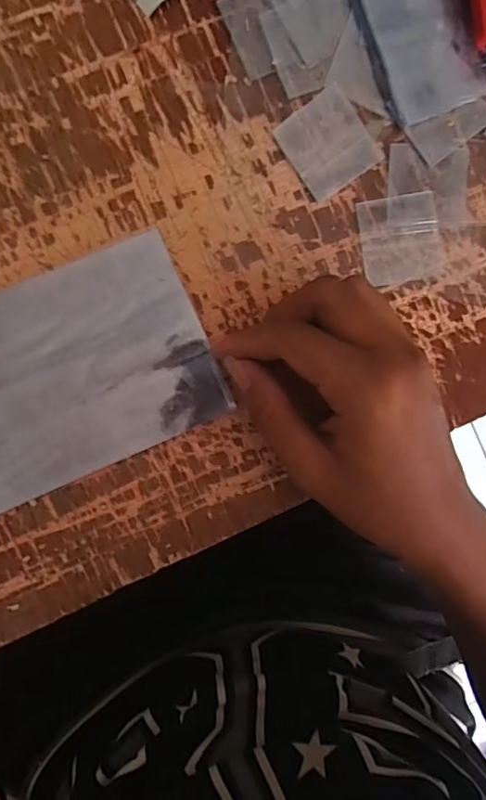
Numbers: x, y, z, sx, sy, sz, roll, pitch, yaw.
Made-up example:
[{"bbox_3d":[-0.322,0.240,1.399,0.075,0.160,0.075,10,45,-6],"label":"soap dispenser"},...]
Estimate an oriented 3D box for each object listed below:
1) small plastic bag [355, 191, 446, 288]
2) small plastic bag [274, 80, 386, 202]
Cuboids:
[{"bbox_3d":[0.089,-0.090,0.289,0.045,0.004,0.048,-10,93,-5],"label":"small plastic bag"},{"bbox_3d":[0.047,-0.141,0.282,0.046,0.004,0.047,-35,95,-4],"label":"small plastic bag"}]

